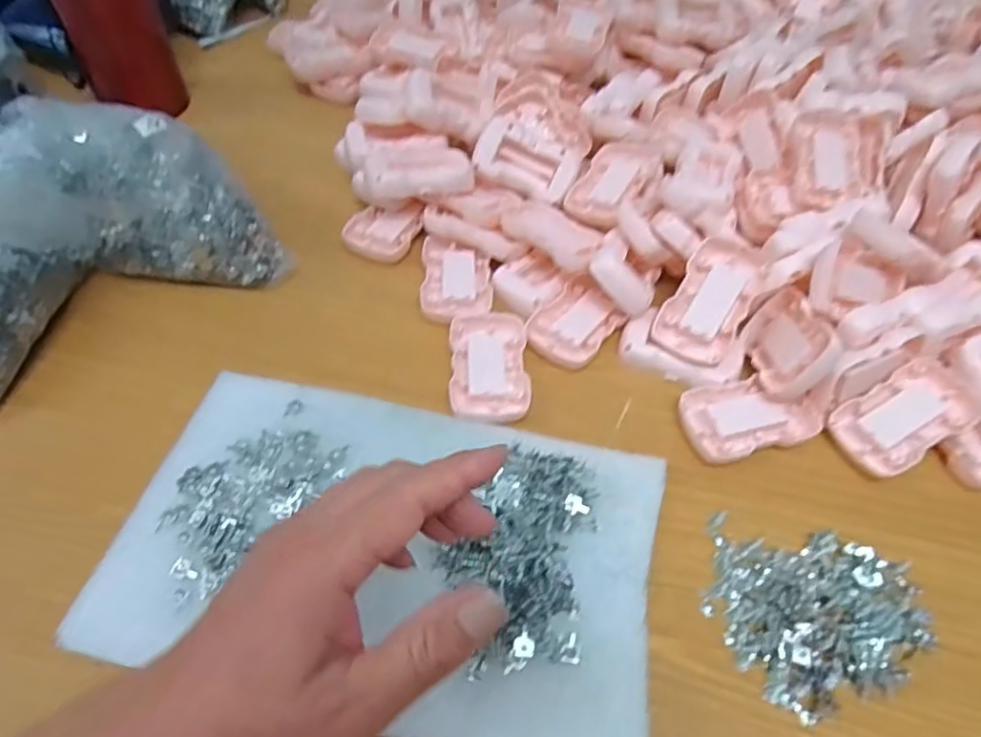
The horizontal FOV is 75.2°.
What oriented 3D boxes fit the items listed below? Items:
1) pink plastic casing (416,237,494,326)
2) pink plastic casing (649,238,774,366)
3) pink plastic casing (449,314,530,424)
[{"bbox_3d":[-0.027,-0.071,0.504,0.055,0.010,0.080,0,53,-3],"label":"pink plastic casing"},{"bbox_3d":[0.159,-0.048,0.459,0.053,0.015,0.089,28,91,27],"label":"pink plastic casing"},{"bbox_3d":[-0.001,-0.003,0.451,0.054,0.010,0.088,0,53,-3],"label":"pink plastic casing"}]

